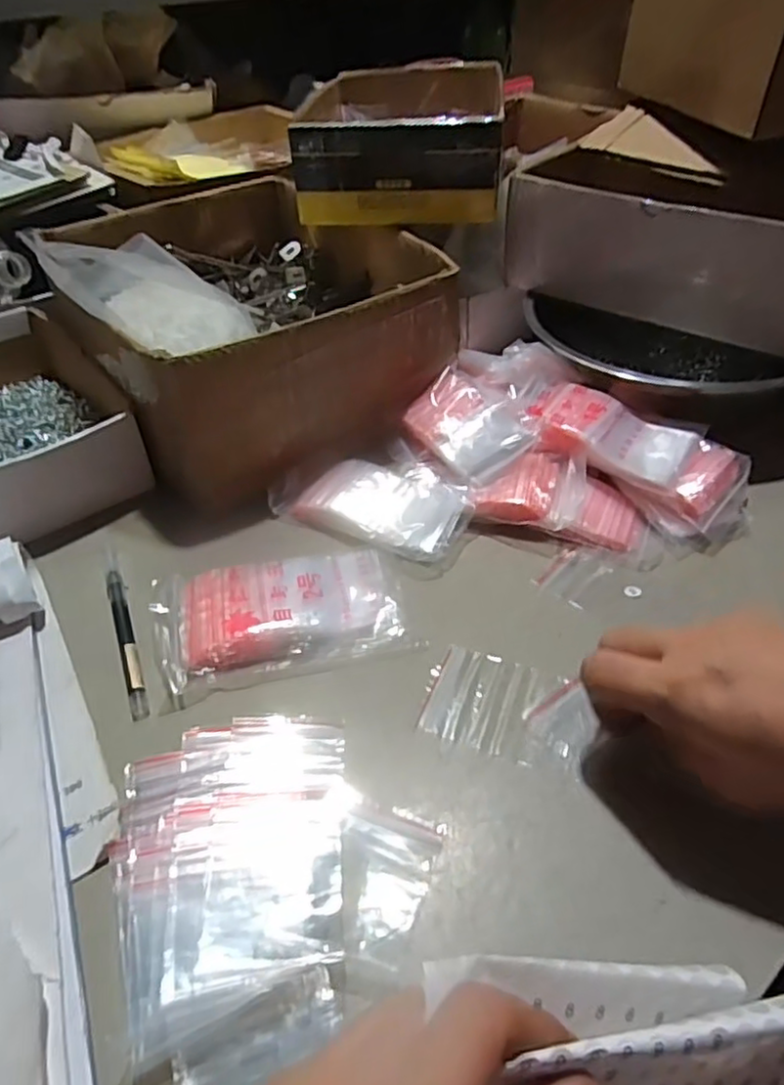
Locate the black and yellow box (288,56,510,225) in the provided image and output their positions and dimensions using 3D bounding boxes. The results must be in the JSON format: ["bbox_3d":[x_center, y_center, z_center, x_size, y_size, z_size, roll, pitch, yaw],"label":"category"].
[{"bbox_3d":[0.006,-0.396,0.645,0.190,0.074,0.265,3,44,6],"label":"black and yellow box"}]

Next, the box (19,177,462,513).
[{"bbox_3d":[-0.126,-0.198,0.577,0.268,0.112,0.337,-27,48,-23],"label":"box"}]

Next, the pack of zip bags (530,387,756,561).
[{"bbox_3d":[0.173,-0.061,0.462,0.161,0.037,0.079,39,56,16],"label":"pack of zip bags"}]

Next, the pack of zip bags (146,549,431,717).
[{"bbox_3d":[-0.070,0.040,0.399,0.144,0.017,0.088,-12,44,-10],"label":"pack of zip bags"}]

